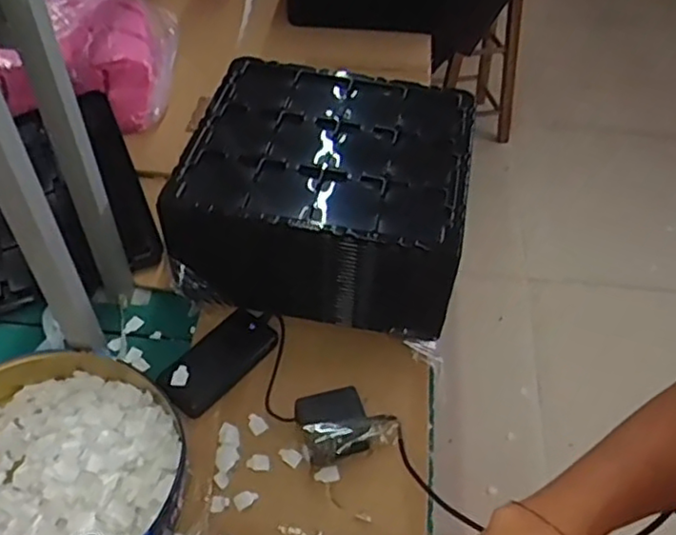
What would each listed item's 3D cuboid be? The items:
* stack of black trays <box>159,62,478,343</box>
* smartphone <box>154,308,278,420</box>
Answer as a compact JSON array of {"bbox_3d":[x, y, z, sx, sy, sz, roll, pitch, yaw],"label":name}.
[{"bbox_3d":[-0.013,-0.108,0.960,0.370,0.176,0.333,9,48,6],"label":"stack of black trays"},{"bbox_3d":[-0.154,0.118,0.867,0.080,0.014,0.163,38,54,15],"label":"smartphone"}]

